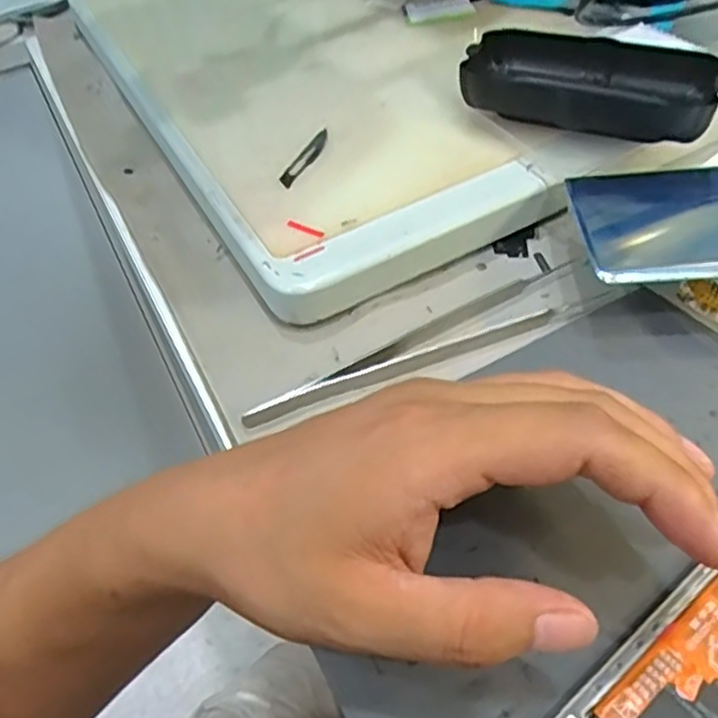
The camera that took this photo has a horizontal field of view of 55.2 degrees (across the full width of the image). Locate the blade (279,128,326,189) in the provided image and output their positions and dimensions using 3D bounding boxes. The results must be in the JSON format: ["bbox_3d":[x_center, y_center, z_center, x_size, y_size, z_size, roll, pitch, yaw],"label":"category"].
[{"bbox_3d":[-0.025,-0.096,0.326,0.007,0.004,0.043,26,58,9],"label":"blade"}]

